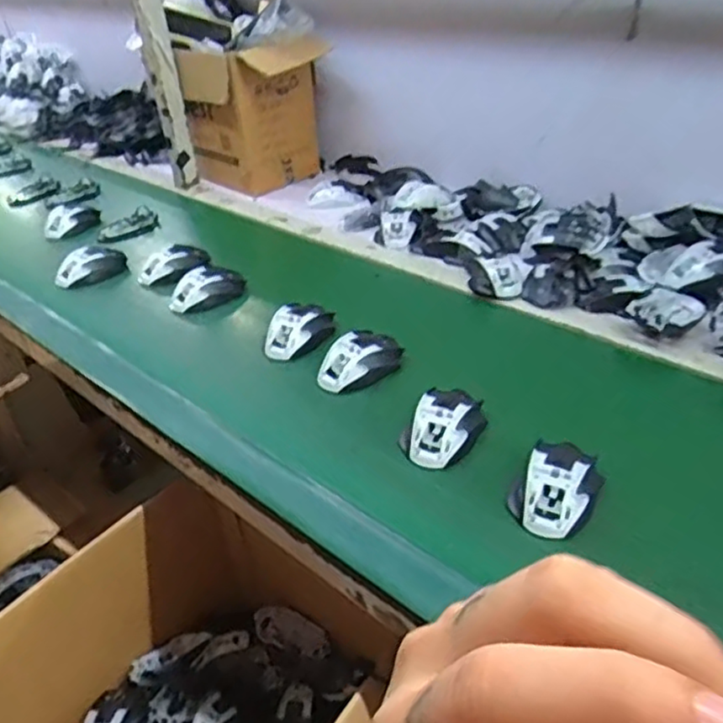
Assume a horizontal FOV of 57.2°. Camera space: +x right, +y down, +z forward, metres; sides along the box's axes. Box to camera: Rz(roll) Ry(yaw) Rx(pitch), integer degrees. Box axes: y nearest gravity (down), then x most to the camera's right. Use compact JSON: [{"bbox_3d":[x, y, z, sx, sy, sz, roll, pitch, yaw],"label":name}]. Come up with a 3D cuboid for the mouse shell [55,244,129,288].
[{"bbox_3d":[-0.440,-0.158,1.075,0.113,0.033,0.075,-18,38,-20],"label":"mouse shell"}]

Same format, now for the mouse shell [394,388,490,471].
[{"bbox_3d":[0.092,0.063,0.709,0.072,0.031,0.118,18,41,26],"label":"mouse shell"}]

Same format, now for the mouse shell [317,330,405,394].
[{"bbox_3d":[0.000,-0.007,0.809,0.115,0.034,0.071,-17,38,-19],"label":"mouse shell"}]

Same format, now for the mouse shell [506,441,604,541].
[{"bbox_3d":[0.188,0.114,0.628,0.068,0.035,0.109,18,41,27],"label":"mouse shell"}]

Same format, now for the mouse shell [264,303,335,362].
[{"bbox_3d":[-0.083,-0.045,0.876,0.070,0.030,0.114,21,42,30],"label":"mouse shell"}]

